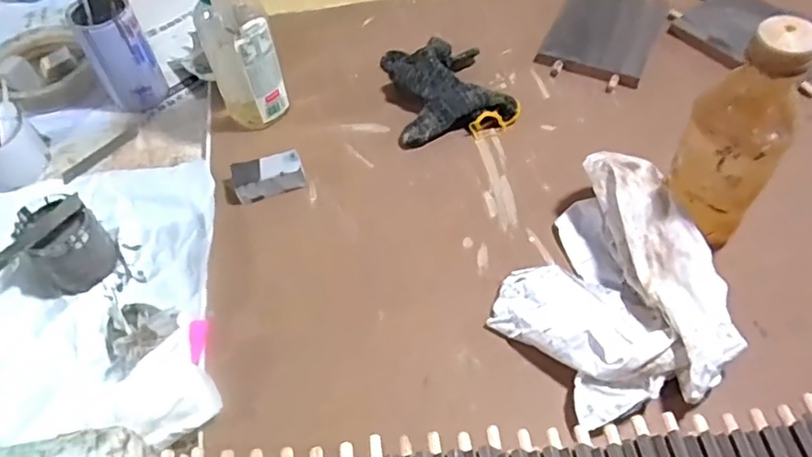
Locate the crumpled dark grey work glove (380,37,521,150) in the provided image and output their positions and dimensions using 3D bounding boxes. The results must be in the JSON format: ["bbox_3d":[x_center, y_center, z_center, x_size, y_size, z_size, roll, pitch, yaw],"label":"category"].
[{"bbox_3d":[0.046,-0.162,0.658,0.130,0.042,0.148,-8,52,-3],"label":"crumpled dark grey work glove"}]

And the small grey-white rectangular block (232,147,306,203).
[{"bbox_3d":[-0.136,-0.053,0.598,0.067,0.022,0.037,-19,53,-11],"label":"small grey-white rectangular block"}]

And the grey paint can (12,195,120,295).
[{"bbox_3d":[-0.315,0.016,0.558,0.067,0.067,0.071,-2,52,2],"label":"grey paint can"}]

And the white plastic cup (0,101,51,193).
[{"bbox_3d":[-0.440,-0.092,0.648,0.078,0.060,0.078,-2,52,2],"label":"white plastic cup"}]

